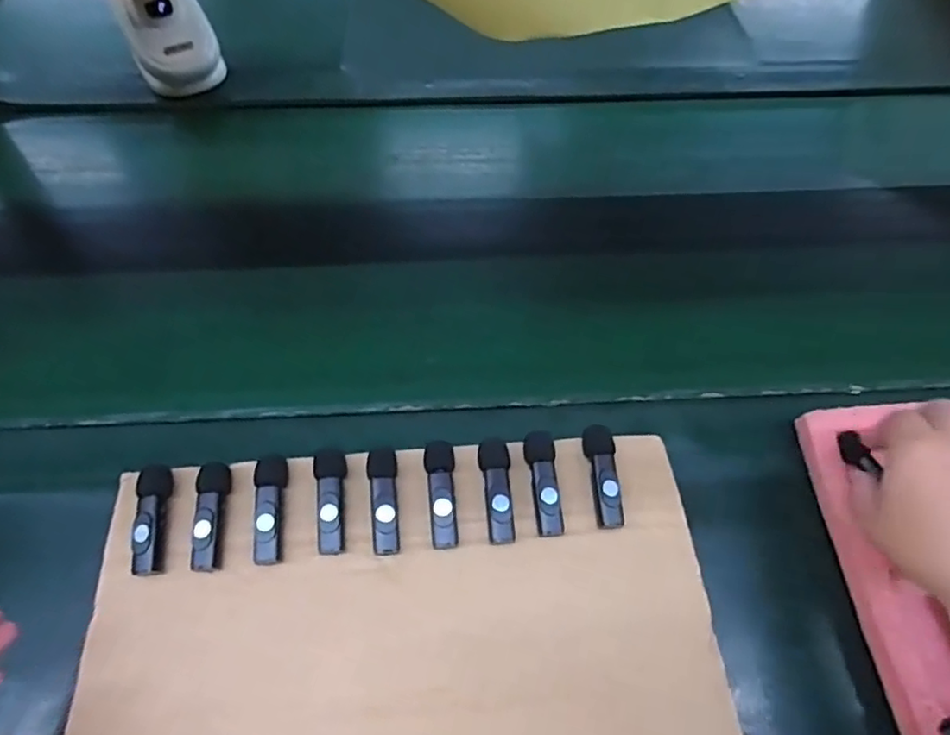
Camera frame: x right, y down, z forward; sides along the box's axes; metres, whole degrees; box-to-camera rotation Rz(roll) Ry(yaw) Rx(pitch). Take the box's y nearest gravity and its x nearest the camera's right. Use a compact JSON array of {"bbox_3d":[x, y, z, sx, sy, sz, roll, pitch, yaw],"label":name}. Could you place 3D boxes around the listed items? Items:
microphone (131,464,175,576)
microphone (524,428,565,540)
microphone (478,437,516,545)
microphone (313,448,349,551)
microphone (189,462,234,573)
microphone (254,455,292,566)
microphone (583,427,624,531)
[{"bbox_3d":[-0.193,0.090,0.362,0.018,0.017,0.065,-8,57,-6],"label":"microphone"},{"bbox_3d":[0.043,0.071,0.374,0.020,0.014,0.063,-2,57,-2],"label":"microphone"},{"bbox_3d":[0.014,0.076,0.374,0.019,0.017,0.065,-3,57,-4],"label":"microphone"},{"bbox_3d":[-0.088,0.082,0.371,0.019,0.020,0.064,-3,55,-6],"label":"microphone"},{"bbox_3d":[-0.159,0.089,0.363,0.017,0.018,0.063,0,57,-1],"label":"microphone"},{"bbox_3d":[-0.123,0.087,0.366,0.018,0.021,0.064,-4,57,-4],"label":"microphone"},{"bbox_3d":[0.081,0.067,0.376,0.020,0.013,0.062,0,57,-2],"label":"microphone"}]

